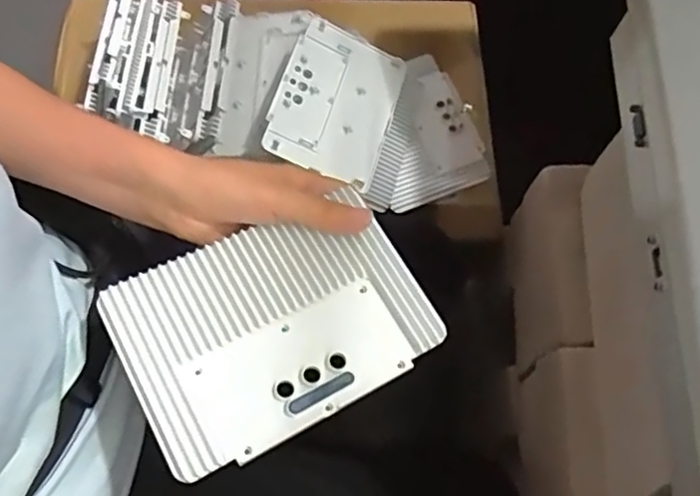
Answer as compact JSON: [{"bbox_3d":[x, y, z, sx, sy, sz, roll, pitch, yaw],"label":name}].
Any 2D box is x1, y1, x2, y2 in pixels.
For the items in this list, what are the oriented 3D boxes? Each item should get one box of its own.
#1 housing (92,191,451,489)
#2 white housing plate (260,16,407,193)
[{"bbox_3d":[-0.046,0.047,0.394,0.181,0.026,0.129,-28,73,-11],"label":"housing"},{"bbox_3d":[-0.014,-0.170,0.724,0.133,0.016,0.185,24,69,-11],"label":"white housing plate"}]

